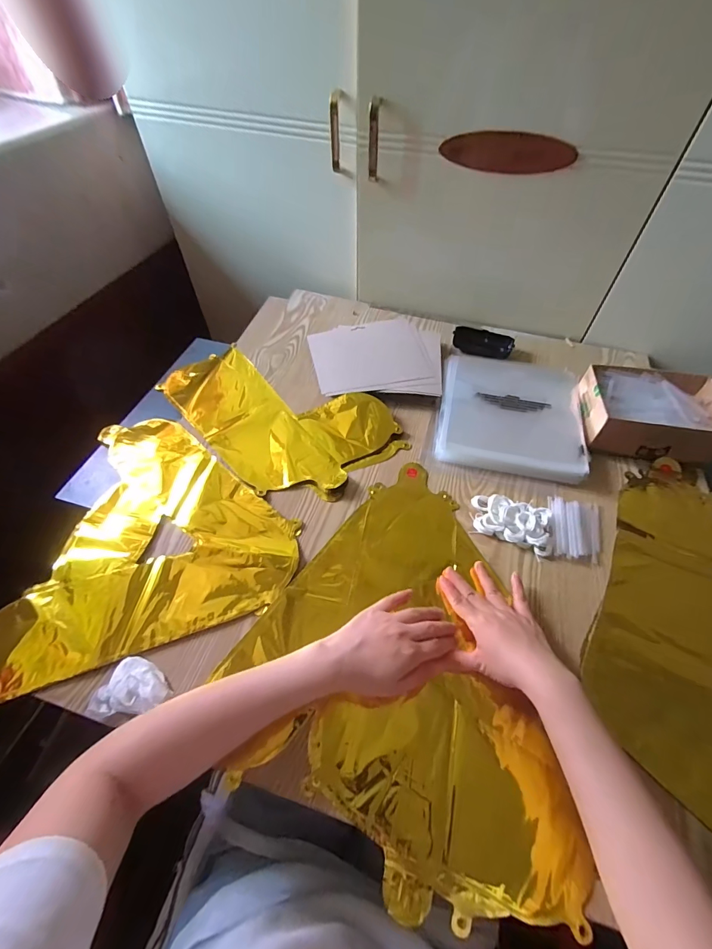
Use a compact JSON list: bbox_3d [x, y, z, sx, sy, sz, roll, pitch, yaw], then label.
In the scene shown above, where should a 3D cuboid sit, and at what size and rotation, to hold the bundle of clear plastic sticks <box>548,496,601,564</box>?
[{"bbox_3d":[0.287,0.069,0.509,0.067,0.010,0.088,13,56,9],"label":"bundle of clear plastic sticks"}]

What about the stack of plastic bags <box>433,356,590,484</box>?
[{"bbox_3d":[0.243,-0.102,0.622,0.210,0.027,0.230,10,56,7],"label":"stack of plastic bags"}]

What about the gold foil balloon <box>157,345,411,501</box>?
[{"bbox_3d":[-0.148,-0.105,0.626,0.405,0.014,0.223,32,61,20],"label":"gold foil balloon"}]

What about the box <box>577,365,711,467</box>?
[{"bbox_3d":[0.442,-0.092,0.587,0.193,0.067,0.146,6,55,4],"label":"box"}]

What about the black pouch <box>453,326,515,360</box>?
[{"bbox_3d":[0.237,-0.246,0.725,0.107,0.020,0.053,15,56,10],"label":"black pouch"}]

